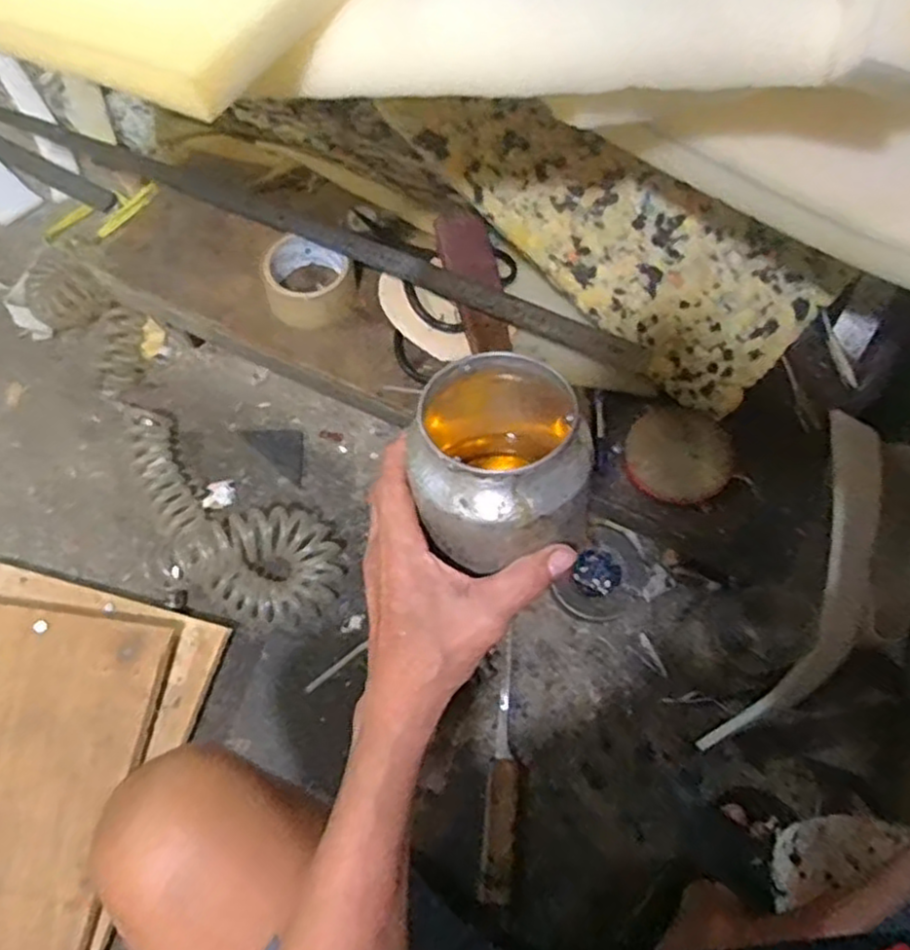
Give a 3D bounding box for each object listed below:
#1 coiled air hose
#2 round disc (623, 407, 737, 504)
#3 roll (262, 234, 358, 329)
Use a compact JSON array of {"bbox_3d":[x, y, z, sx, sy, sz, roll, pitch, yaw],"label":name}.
[{"bbox_3d":[-0.356,-0.079,0.897,0.153,0.099,0.631,-35,71,-13],"label":"coiled air hose"},{"bbox_3d":[0.220,-0.020,0.705,0.106,0.016,0.095,10,67,4],"label":"round disc"},{"bbox_3d":[-0.154,-0.208,0.773,0.092,0.042,0.093,0,66,0],"label":"roll"}]

